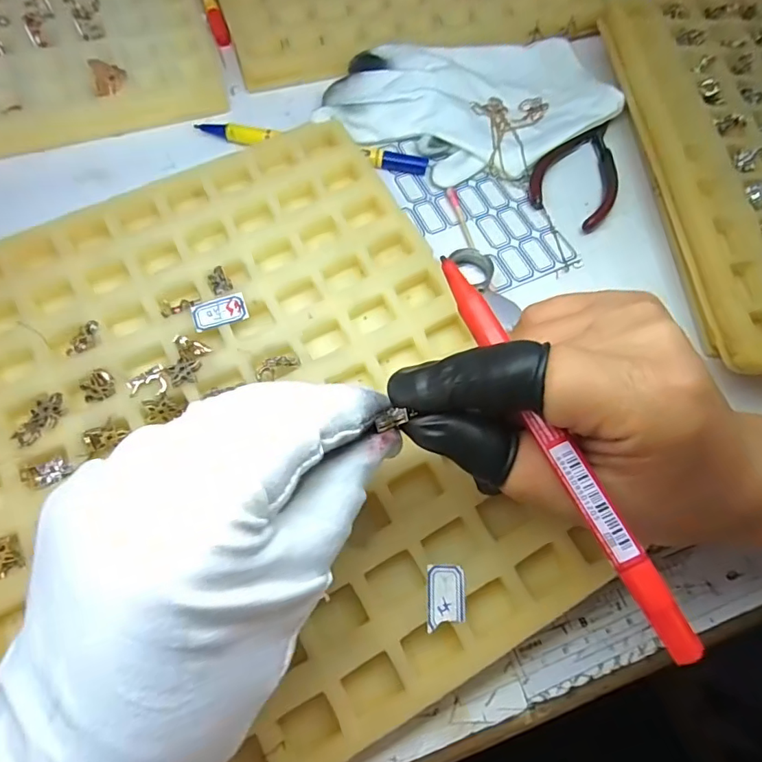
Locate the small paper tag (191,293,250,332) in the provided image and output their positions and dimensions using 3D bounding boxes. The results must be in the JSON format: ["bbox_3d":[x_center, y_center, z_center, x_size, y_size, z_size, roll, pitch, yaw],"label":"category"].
[{"bbox_3d":[-0.074,-0.032,0.236,0.024,0.004,0.014,-19,74,-8],"label":"small paper tag"}]

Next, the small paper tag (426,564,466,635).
[{"bbox_3d":[0.024,0.080,0.189,0.014,0.004,0.022,2,67,0],"label":"small paper tag"}]

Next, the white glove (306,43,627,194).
[{"bbox_3d":[0.053,-0.165,0.308,0.169,0.016,0.102,-11,65,-7],"label":"white glove"}]

